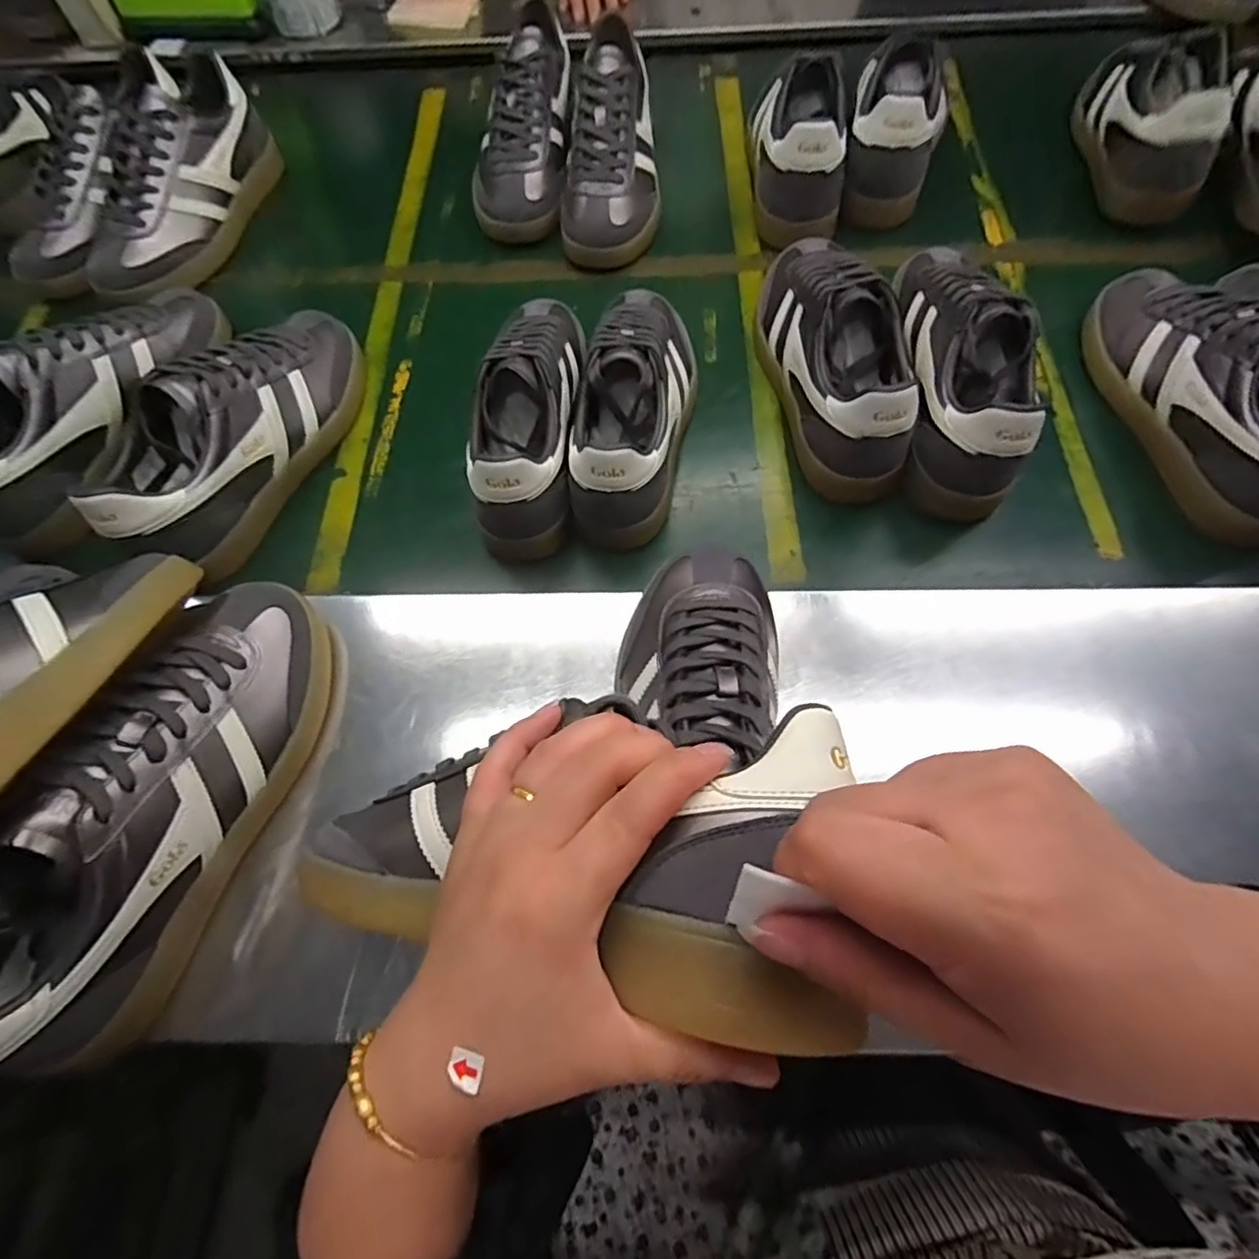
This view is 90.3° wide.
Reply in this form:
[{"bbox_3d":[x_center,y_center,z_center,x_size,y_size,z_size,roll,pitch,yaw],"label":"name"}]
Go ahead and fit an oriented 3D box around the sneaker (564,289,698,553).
[{"bbox_3d":[0.005,-0.185,0.485,0.085,0.087,0.234,10,67,5],"label":"sneaker"}]

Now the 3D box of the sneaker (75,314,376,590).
[{"bbox_3d":[-0.298,-0.160,0.478,0.087,0.090,0.268,16,68,7],"label":"sneaker"}]

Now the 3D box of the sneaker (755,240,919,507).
[{"bbox_3d":[0.165,-0.231,0.495,0.090,0.092,0.249,-9,67,-3],"label":"sneaker"}]

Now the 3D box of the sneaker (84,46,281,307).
[{"bbox_3d":[-0.443,-0.442,0.618,0.103,0.087,0.267,5,67,3],"label":"sneaker"}]

